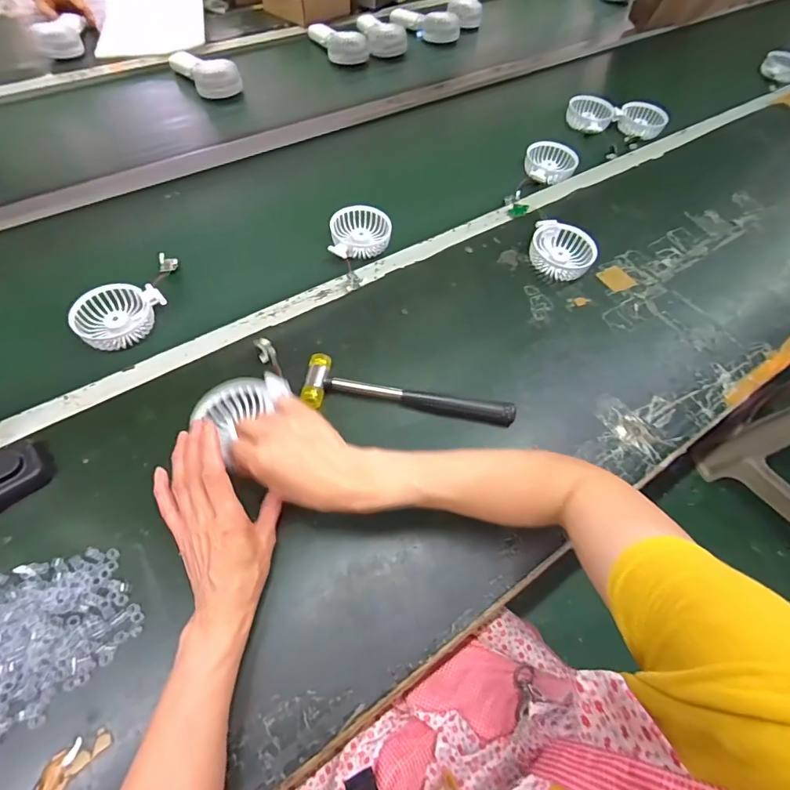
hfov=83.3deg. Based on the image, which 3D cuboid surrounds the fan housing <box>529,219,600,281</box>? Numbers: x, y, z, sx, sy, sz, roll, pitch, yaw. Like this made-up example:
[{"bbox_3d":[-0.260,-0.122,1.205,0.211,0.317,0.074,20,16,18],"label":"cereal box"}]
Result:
[{"bbox_3d":[0.244,-0.210,0.651,0.090,0.031,0.091,18,60,7],"label":"fan housing"}]

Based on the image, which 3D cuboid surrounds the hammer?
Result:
[{"bbox_3d":[0.017,0.004,0.511,0.237,0.037,0.060,8,59,0],"label":"hammer"}]

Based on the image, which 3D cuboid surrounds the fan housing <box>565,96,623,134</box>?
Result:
[{"bbox_3d":[0.402,-0.573,0.902,0.098,0.030,0.098,2,59,-3],"label":"fan housing"}]

